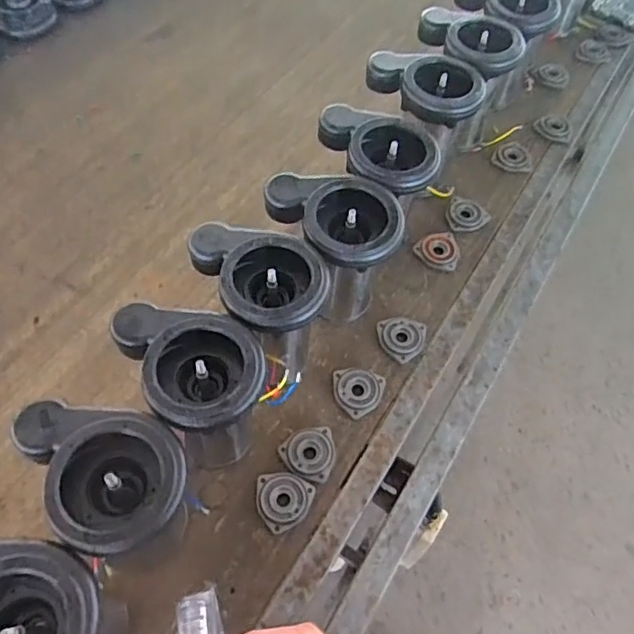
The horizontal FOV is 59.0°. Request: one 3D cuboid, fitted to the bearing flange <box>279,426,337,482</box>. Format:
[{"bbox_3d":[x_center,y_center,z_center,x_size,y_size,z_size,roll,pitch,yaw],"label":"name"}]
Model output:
[{"bbox_3d":[-0.009,0.170,0.687,0.065,0.013,0.065,-7,58,-6],"label":"bearing flange"}]

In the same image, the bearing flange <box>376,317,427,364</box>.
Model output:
[{"bbox_3d":[0.117,0.032,0.771,0.067,0.013,0.064,4,58,1],"label":"bearing flange"}]

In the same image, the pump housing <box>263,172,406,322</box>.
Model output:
[{"bbox_3d":[0.025,-0.083,0.740,0.124,0.197,0.160,-30,63,-19],"label":"pump housing"}]

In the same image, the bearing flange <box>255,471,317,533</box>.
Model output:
[{"bbox_3d":[-0.039,0.211,0.659,0.066,0.016,0.064,1,58,-1],"label":"bearing flange"}]

